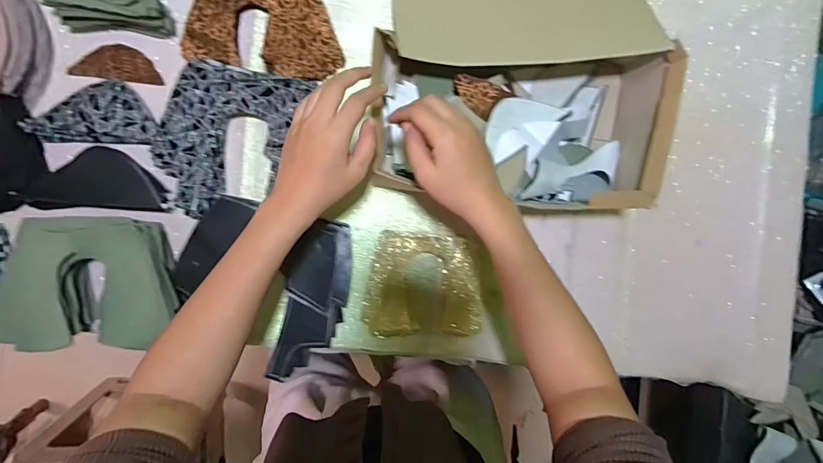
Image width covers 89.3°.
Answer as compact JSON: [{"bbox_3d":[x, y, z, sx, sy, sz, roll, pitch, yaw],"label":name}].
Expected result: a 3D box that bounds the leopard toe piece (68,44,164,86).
[{"bbox_3d":[-0.363,-0.208,0.517,0.101,0.009,0.044,6,89,-5],"label":"leopard toe piece"}]

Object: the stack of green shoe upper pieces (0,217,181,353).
[{"bbox_3d":[-0.369,0.057,0.480,0.185,0.048,0.147,-2,90,-7],"label":"stack of green shoe upper pieces"}]

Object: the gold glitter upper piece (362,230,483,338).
[{"bbox_3d":[0.020,0.070,0.549,0.150,0.009,0.132,5,88,-7],"label":"gold glitter upper piece"}]

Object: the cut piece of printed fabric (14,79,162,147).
[{"bbox_3d":[-0.377,-0.143,0.494,0.146,0.016,0.073,1,89,-6],"label":"cut piece of printed fabric"}]

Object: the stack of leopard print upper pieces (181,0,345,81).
[{"bbox_3d":[-0.179,-0.262,0.515,0.189,0.042,0.133,6,89,-6],"label":"stack of leopard print upper pieces"}]

